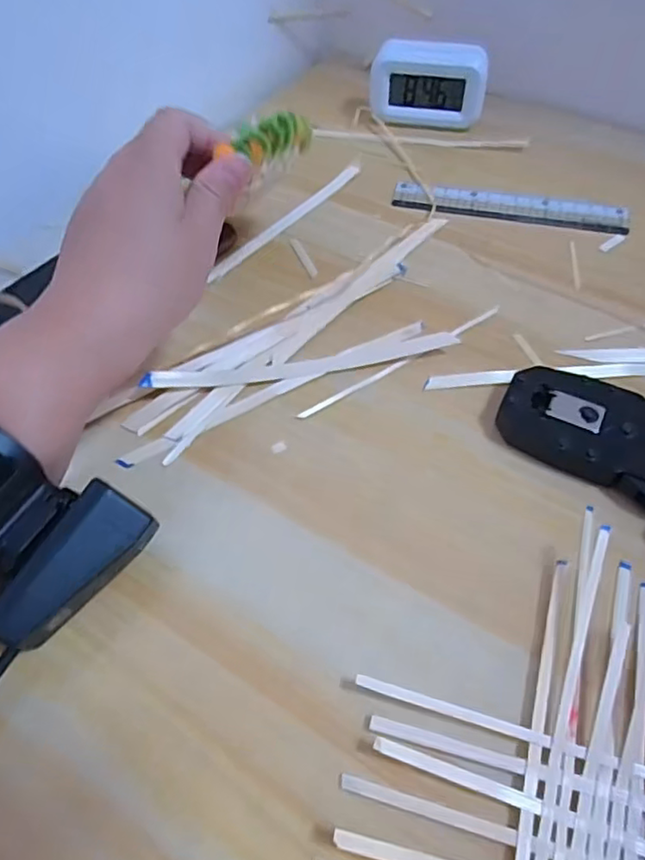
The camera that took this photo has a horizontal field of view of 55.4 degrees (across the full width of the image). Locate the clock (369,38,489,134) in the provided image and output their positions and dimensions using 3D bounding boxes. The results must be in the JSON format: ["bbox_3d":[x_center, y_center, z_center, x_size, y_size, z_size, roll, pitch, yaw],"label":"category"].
[{"bbox_3d":[0.081,-0.264,0.473,0.084,0.053,0.028,7,55,7],"label":"clock"}]

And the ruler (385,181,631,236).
[{"bbox_3d":[0.128,-0.153,0.423,0.156,0.004,0.030,10,56,9],"label":"ruler"}]

